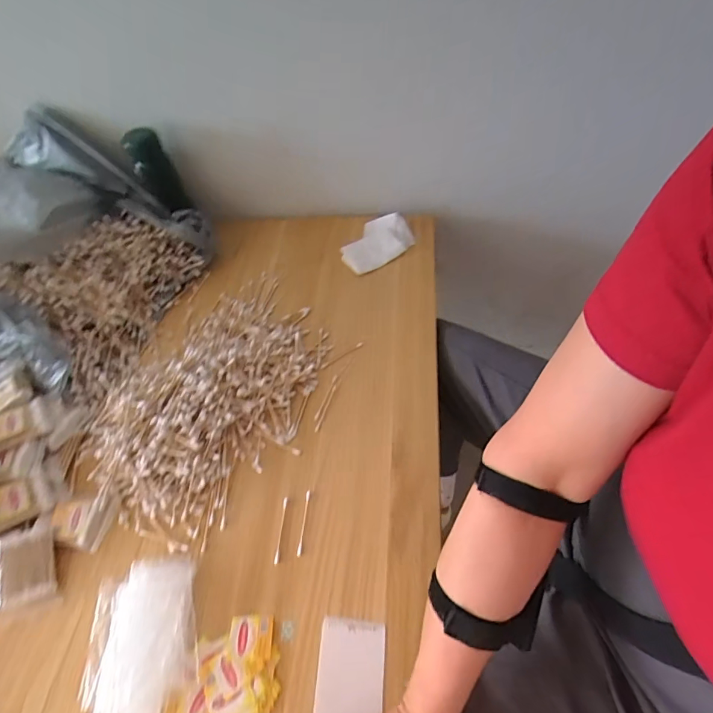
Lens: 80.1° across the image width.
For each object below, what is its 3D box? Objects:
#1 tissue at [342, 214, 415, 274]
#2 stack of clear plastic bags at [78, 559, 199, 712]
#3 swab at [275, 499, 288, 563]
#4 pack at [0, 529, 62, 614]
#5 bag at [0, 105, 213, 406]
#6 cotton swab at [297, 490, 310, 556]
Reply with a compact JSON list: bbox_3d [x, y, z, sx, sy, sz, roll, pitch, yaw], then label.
[{"bbox_3d":[0.031,-0.176,0.669,0.113,0.043,0.069,-35,57,-17],"label":"tissue"},{"bbox_3d":[-0.213,0.275,0.411,0.107,0.015,0.138,-11,54,0],"label":"stack of clear plastic bags"},{"bbox_3d":[-0.082,0.188,0.462,0.005,0.004,0.068,0,54,7],"label":"swab"},{"bbox_3d":[-0.349,0.226,0.444,0.053,0.026,0.075,-23,55,-9],"label":"pack"},{"bbox_3d":[-0.447,-0.136,0.602,0.317,0.175,0.380,20,59,21],"label":"bag"},{"bbox_3d":[-0.057,0.182,0.465,0.005,0.004,0.068,1,54,8],"label":"cotton swab"}]

